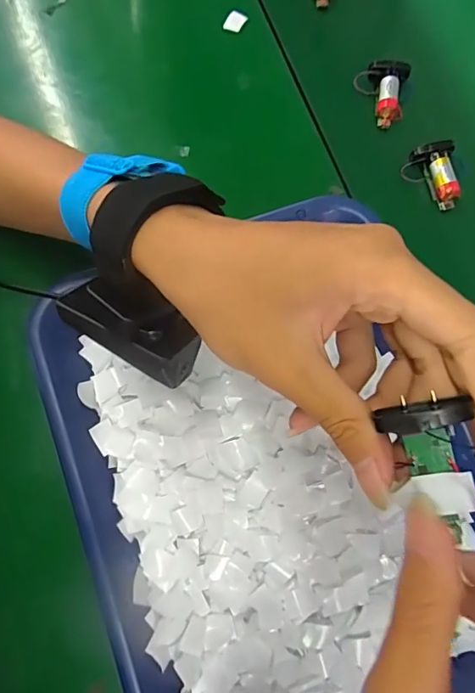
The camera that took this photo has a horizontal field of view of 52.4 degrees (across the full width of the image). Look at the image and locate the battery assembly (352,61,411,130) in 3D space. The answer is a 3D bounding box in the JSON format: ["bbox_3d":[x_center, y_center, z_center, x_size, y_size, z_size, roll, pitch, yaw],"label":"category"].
[{"bbox_3d":[0.116,-0.208,0.392,0.042,0.022,0.046,12,75,8],"label":"battery assembly"}]

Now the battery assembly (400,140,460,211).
[{"bbox_3d":[0.150,-0.132,0.375,0.035,0.020,0.049,-3,73,4],"label":"battery assembly"}]

